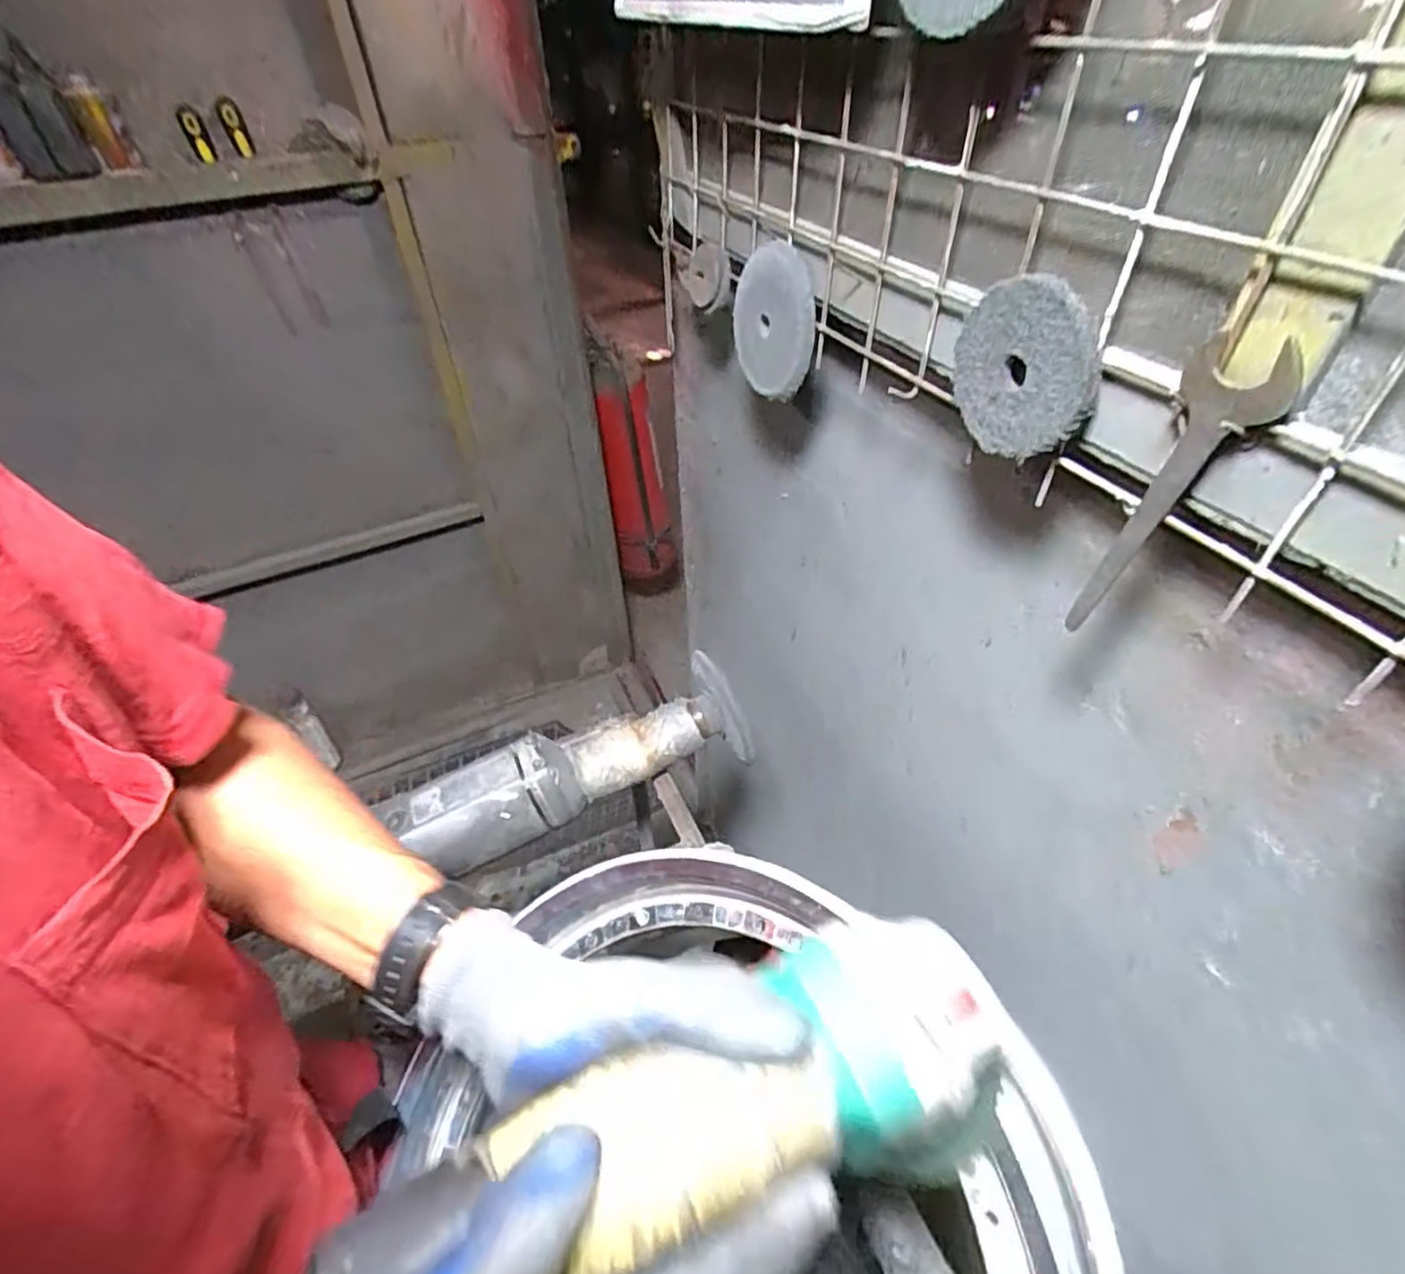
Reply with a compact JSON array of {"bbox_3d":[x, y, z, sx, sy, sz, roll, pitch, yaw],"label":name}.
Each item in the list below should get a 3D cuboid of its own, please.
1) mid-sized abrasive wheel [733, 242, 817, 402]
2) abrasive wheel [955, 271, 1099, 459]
[{"bbox_3d":[0.058,-0.263,0.575,0.017,0.107,0.119,-17,66,-25],"label":"mid-sized abrasive wheel"},{"bbox_3d":[0.171,-0.143,0.365,0.012,0.085,0.087,-24,48,-20],"label":"abrasive wheel"}]

